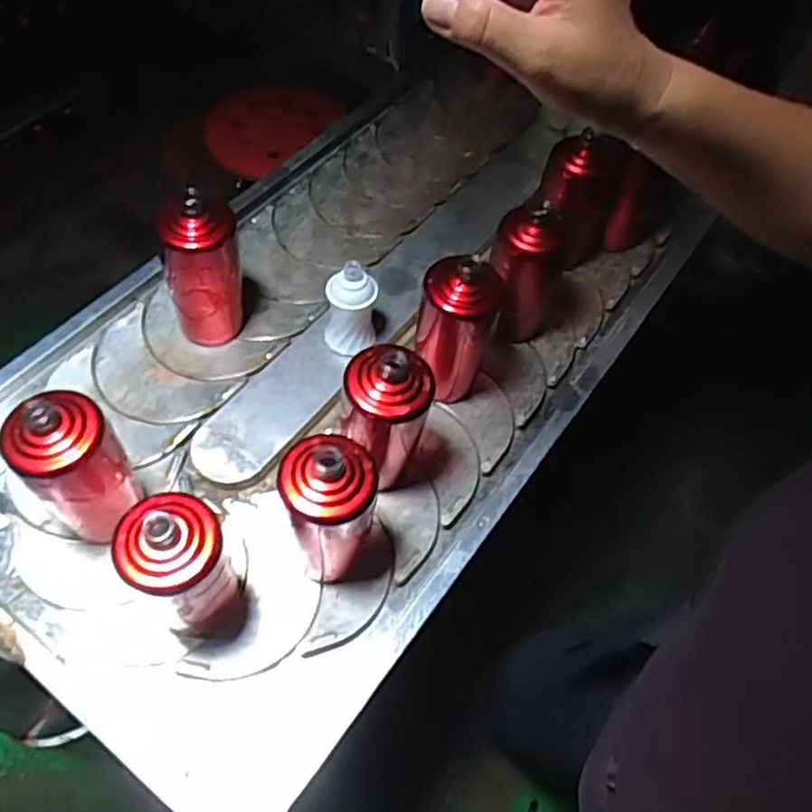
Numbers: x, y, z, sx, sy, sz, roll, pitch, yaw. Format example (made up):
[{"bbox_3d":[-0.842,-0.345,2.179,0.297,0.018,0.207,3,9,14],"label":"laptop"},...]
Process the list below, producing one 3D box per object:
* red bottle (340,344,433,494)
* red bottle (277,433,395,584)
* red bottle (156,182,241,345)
[{"bbox_3d":[-0.020,0.019,0.710,0.086,0.189,0.081,1,55,-2],"label":"red bottle"},{"bbox_3d":[-0.061,0.099,0.658,0.096,0.190,0.070,1,55,-2],"label":"red bottle"},{"bbox_3d":[-0.226,-0.156,0.799,0.087,0.188,0.071,-16,58,-14],"label":"red bottle"}]

